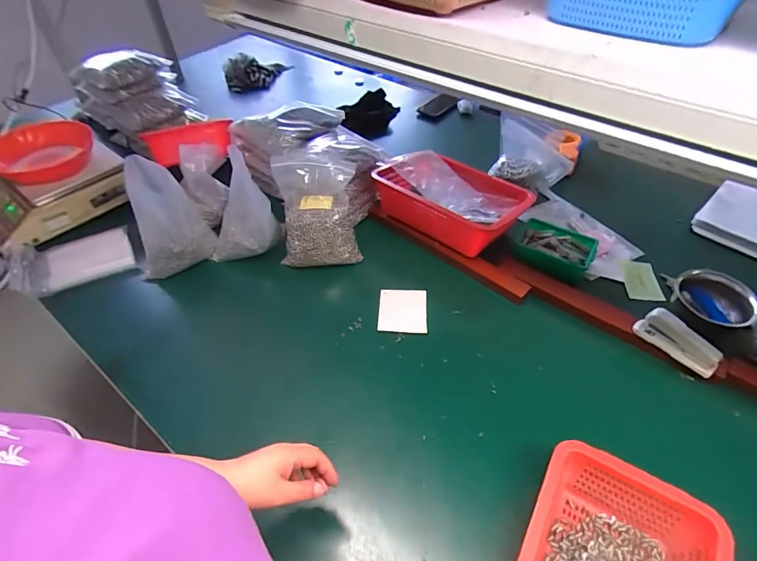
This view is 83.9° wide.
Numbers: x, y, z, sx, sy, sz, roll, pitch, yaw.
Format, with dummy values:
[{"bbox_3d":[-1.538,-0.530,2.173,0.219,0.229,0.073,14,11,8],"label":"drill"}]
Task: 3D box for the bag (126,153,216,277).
[{"bbox_3d":[-0.449,-0.128,0.867,0.148,0.197,0.186,-27,52,-21],"label":"bag"}]

